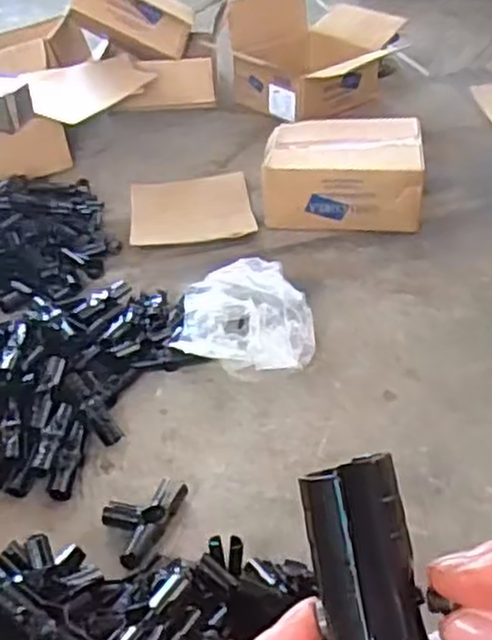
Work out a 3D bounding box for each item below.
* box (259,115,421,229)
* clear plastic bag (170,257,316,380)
[{"bbox_3d":[0.209,-0.310,1.685,0.331,0.148,0.262,2,36,7],"label":"box"},{"bbox_3d":[-0.012,0.000,1.304,0.226,0.081,0.221,-14,37,-15],"label":"clear plastic bag"}]

